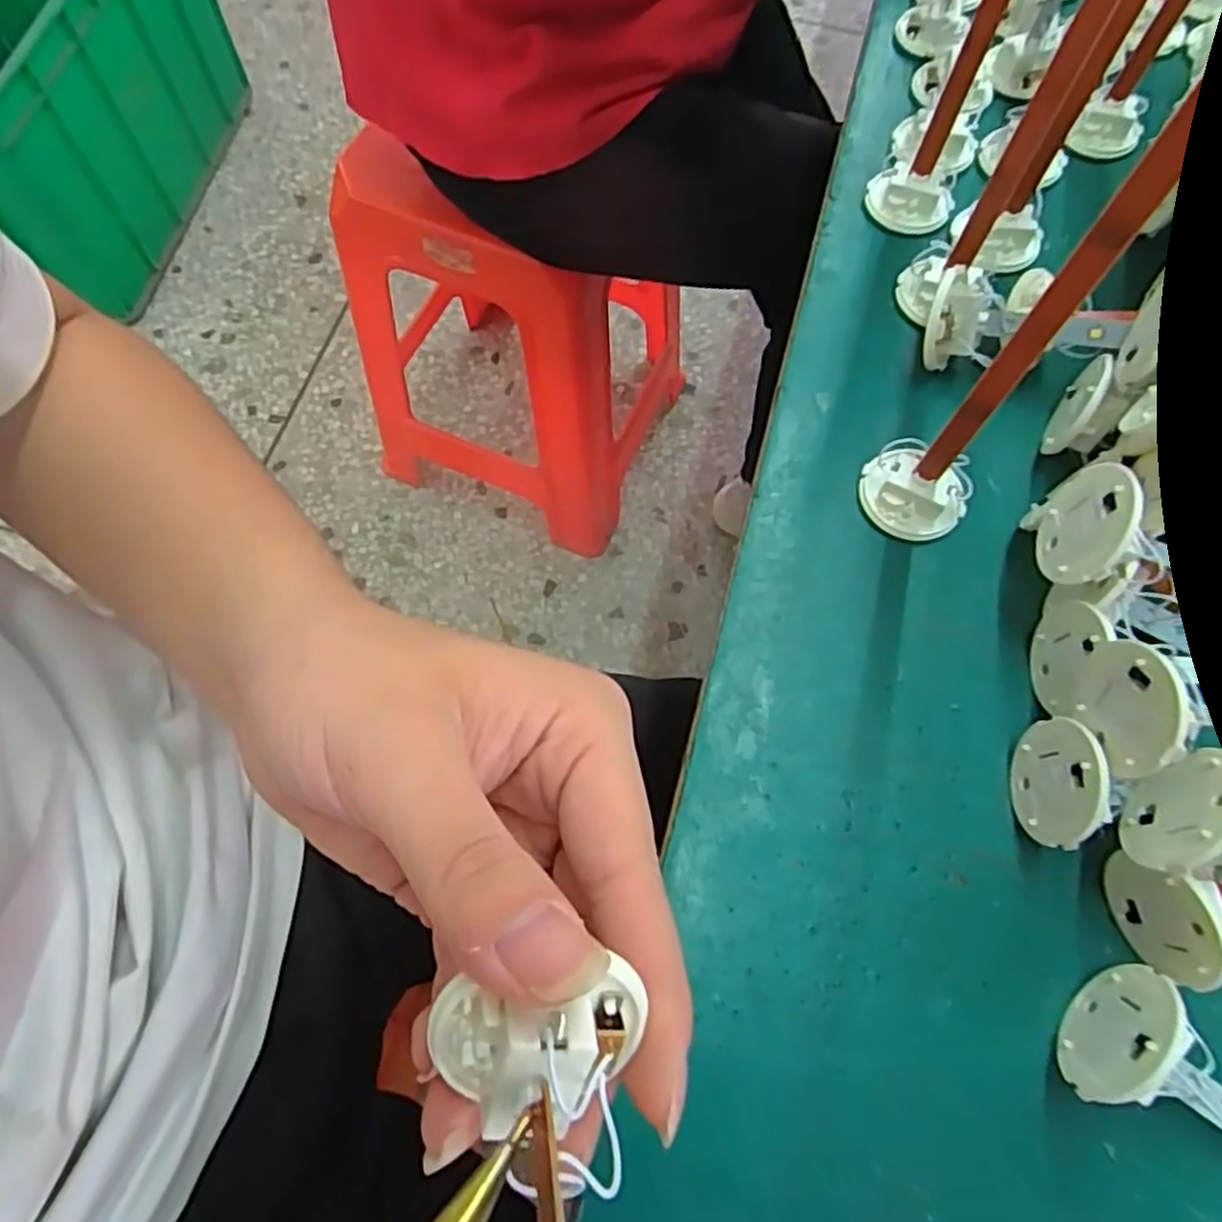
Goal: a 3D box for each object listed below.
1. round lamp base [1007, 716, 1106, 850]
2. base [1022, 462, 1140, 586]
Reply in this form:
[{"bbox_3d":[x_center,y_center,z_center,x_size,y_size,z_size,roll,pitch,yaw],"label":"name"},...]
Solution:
[{"bbox_3d":[0.138,0.053,0.236,0.010,0.033,0.037,7,68,1],"label":"round lamp base"},{"bbox_3d":[0.150,-0.027,0.243,0.011,0.038,0.037,6,68,0],"label":"base"}]

